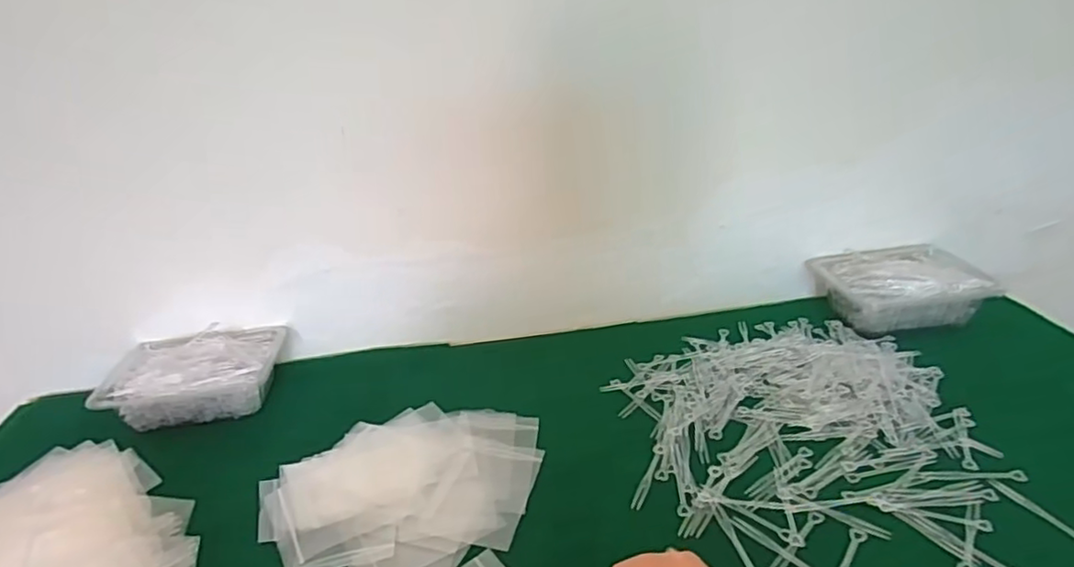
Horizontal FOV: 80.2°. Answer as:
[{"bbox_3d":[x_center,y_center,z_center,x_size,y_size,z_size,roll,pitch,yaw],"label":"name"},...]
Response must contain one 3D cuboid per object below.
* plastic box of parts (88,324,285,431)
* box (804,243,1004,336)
[{"bbox_3d":[-0.381,0.103,0.718,0.180,0.050,0.112,-7,27,-7],"label":"plastic box of parts"},{"bbox_3d":[0.449,0.002,0.784,0.184,0.056,0.136,-6,26,-4],"label":"box"}]

